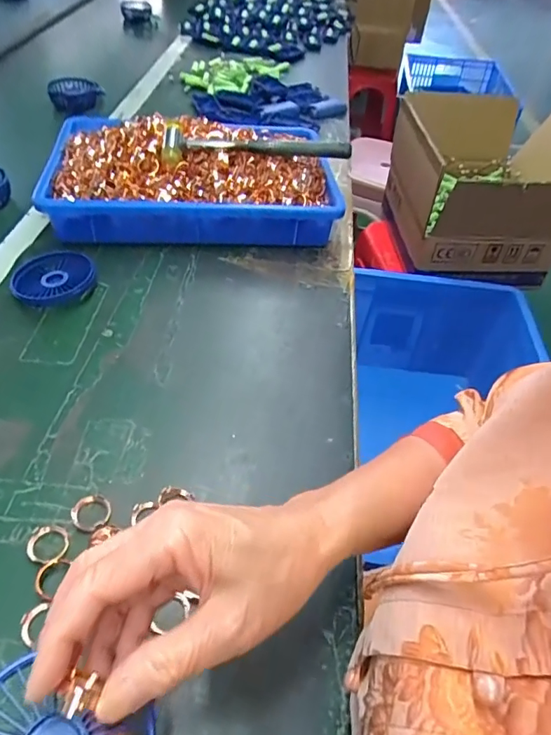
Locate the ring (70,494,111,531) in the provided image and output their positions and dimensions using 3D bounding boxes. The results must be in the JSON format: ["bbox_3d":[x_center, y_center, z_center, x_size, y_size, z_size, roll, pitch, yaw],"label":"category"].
[{"bbox_3d":[-0.139,0.111,0.368,0.028,0.009,0.027,3,48,-3],"label":"ring"}]

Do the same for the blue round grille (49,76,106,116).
[{"bbox_3d":[-0.389,-0.531,0.946,0.093,0.045,0.075,-27,56,-26],"label":"blue round grille"}]

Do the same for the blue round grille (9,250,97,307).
[{"bbox_3d":[-0.245,-0.097,0.536,0.086,0.023,0.077,-10,50,-14],"label":"blue round grille"}]

